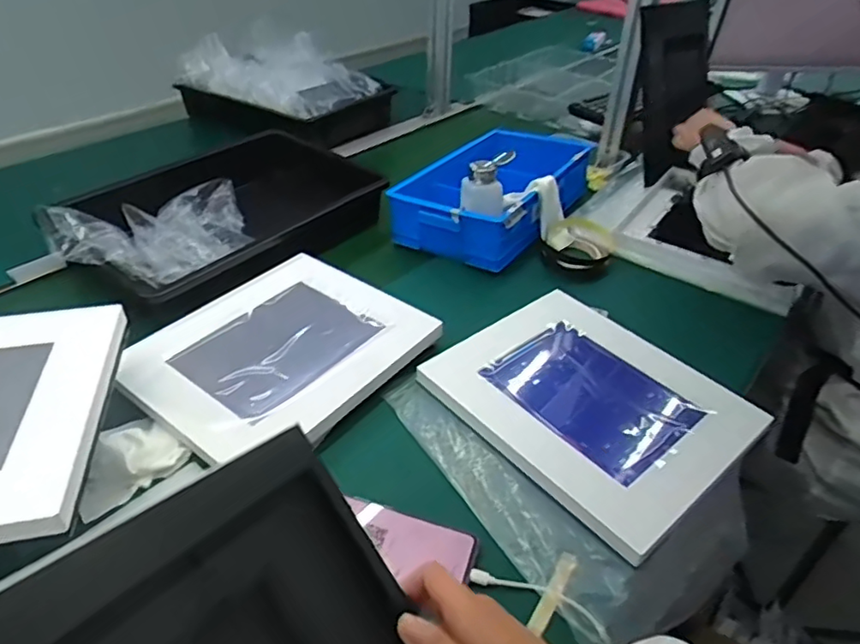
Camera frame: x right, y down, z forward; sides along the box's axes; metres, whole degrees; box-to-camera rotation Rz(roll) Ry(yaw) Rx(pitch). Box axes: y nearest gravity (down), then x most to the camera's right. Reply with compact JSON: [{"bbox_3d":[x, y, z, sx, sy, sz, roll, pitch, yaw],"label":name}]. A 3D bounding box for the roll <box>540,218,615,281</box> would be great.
[{"bbox_3d":[0.221,-0.114,0.893,0.099,0.043,0.098,2,38,-1],"label":"roll"}]

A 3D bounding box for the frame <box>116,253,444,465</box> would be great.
[{"bbox_3d":[-0.169,0.032,0.686,0.250,0.027,0.290,26,44,27],"label":"frame"}]

